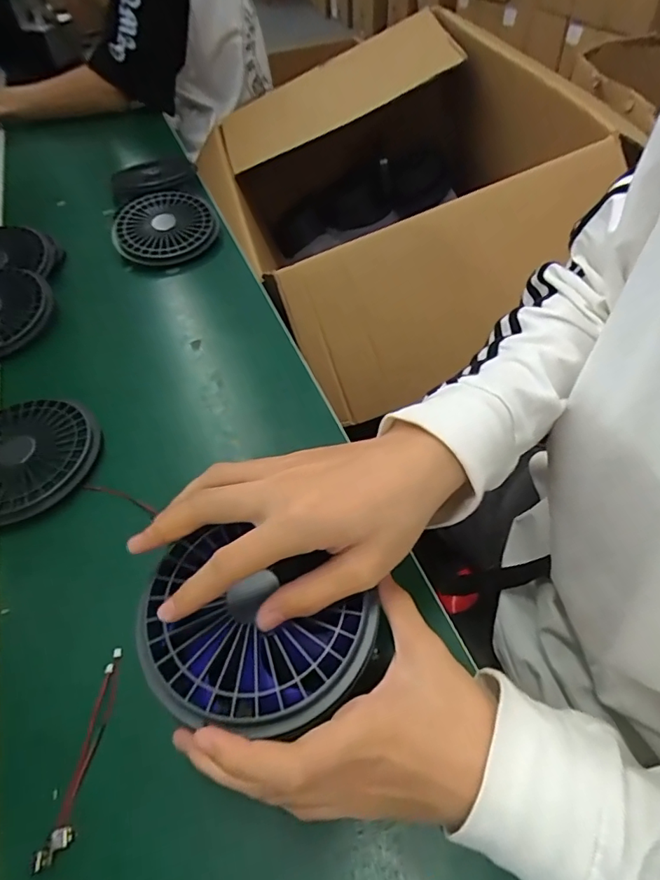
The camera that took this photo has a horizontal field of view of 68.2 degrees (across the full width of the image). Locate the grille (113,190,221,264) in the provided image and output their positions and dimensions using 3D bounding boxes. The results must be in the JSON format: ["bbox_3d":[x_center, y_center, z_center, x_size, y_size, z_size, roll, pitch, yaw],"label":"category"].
[{"bbox_3d":[-0.221,-0.284,0.650,0.128,0.028,0.138,-2,52,2],"label":"grille"}]

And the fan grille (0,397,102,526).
[{"bbox_3d":[-0.270,0.015,0.432,0.125,0.024,0.119,-23,54,-14],"label":"fan grille"}]

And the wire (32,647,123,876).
[{"bbox_3d":[-0.150,0.190,0.301,0.015,0.009,0.113,1,52,4],"label":"wire"}]

